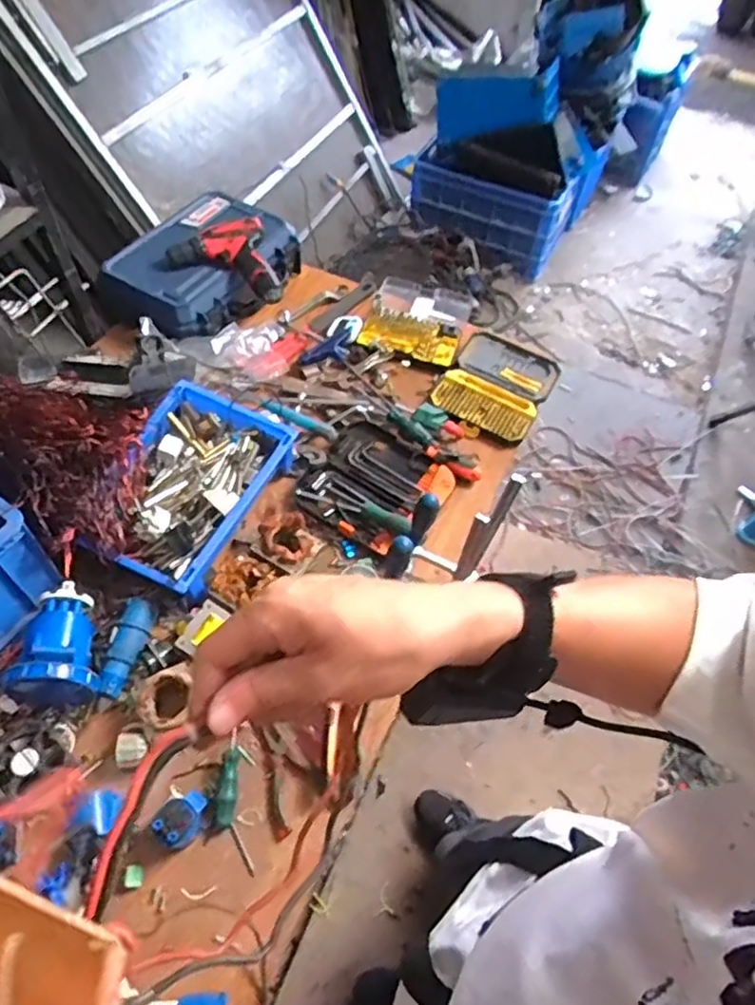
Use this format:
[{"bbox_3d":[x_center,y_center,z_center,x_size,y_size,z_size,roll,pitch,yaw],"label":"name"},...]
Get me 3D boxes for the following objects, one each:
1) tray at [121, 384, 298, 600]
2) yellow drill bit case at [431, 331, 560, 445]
[{"bbox_3d":[-0.283,-0.029,0.964,0.207,0.065,0.323,20,56,10],"label":"tray"},{"bbox_3d":[0.223,-0.225,1.195,0.190,0.035,0.247,29,59,16],"label":"yellow drill bit case"}]

